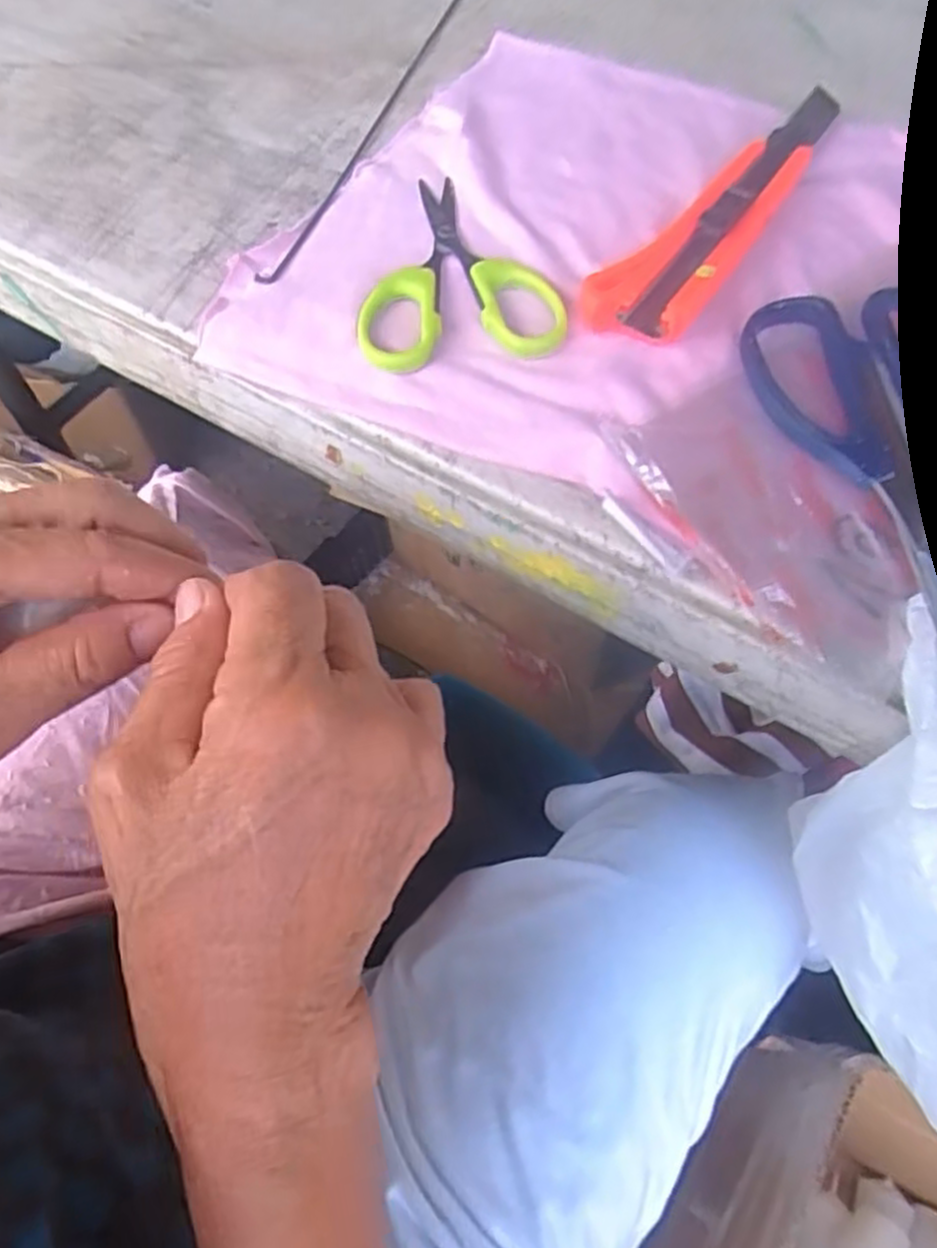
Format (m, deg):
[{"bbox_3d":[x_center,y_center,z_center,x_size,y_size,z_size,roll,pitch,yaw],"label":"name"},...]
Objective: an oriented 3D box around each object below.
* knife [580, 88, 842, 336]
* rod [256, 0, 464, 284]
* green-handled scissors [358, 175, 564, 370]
[{"bbox_3d":[0.107,-0.174,0.317,0.036,0.019,0.182,32,65,15],"label":"knife"},{"bbox_3d":[-0.040,-0.242,0.364,0.010,0.007,0.249,18,62,8],"label":"rod"},{"bbox_3d":[-0.007,-0.144,0.308,0.079,0.008,0.107,-7,62,-5],"label":"green-handled scissors"}]

